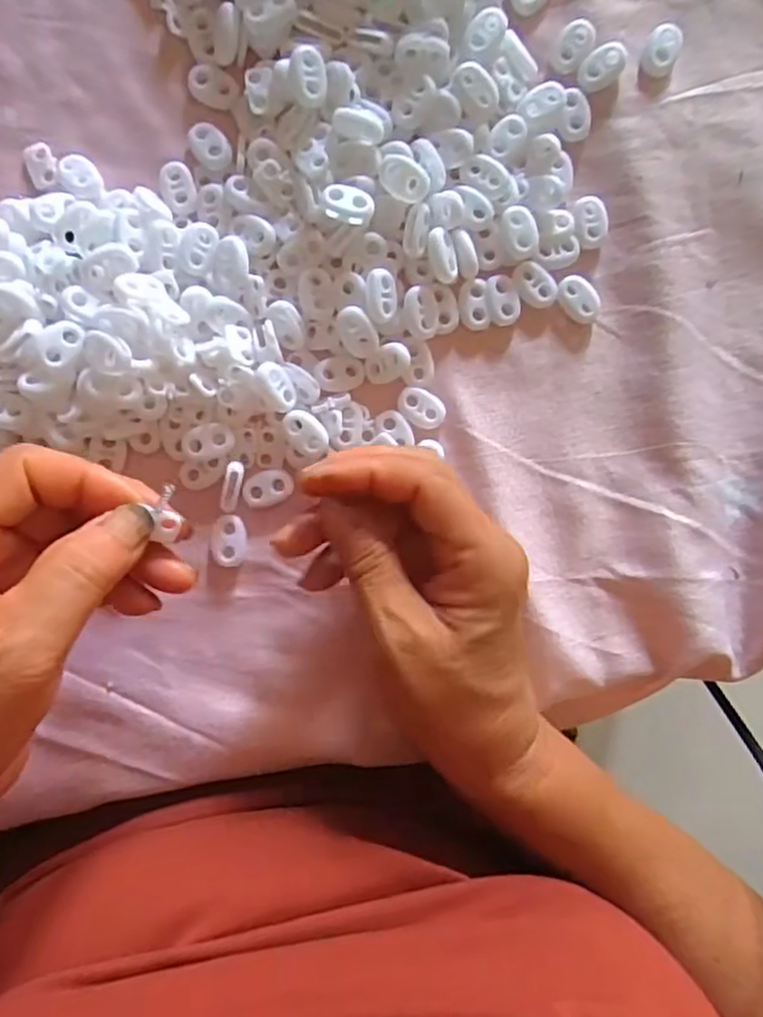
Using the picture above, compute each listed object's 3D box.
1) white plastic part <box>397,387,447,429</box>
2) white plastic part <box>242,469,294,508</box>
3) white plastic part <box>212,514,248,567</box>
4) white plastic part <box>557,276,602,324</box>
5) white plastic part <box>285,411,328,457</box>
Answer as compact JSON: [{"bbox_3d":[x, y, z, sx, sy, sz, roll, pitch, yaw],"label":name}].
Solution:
[{"bbox_3d":[0.018,-0.045,0.295,0.023,0.004,0.015,36,89,-4],"label":"white plastic part"},{"bbox_3d":[-0.050,-0.009,0.290,0.022,0.004,0.015,-20,93,-3],"label":"white plastic part"},{"bbox_3d":[-0.067,0.015,0.292,0.015,0.007,0.023,-2,92,-4],"label":"white plastic part"},{"bbox_3d":[0.090,-0.094,0.298,0.015,0.004,0.023,-41,94,-2],"label":"white plastic part"},{"bbox_3d":[-0.033,-0.032,0.286,0.022,0.007,0.015,45,88,-4],"label":"white plastic part"}]

